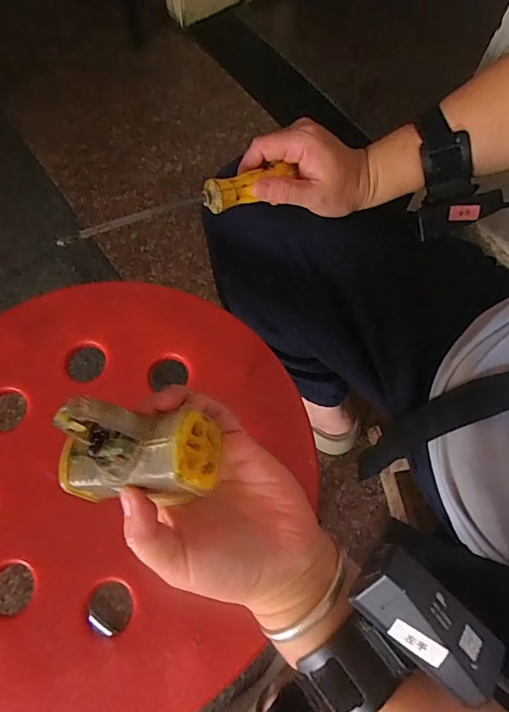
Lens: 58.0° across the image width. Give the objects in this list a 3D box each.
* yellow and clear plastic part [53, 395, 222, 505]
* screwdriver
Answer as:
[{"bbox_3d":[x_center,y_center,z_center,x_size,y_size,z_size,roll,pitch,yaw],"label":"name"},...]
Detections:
[{"bbox_3d":[-0.061,0.049,0.232,0.083,0.050,0.041,4,67,-1],"label":"yellow and clear plastic part"},{"bbox_3d":[-0.053,-0.115,0.351,0.192,0.019,0.021,-26,71,-24],"label":"screwdriver"}]

